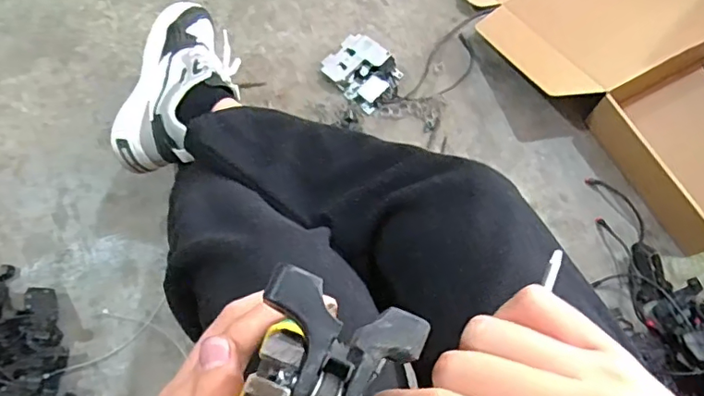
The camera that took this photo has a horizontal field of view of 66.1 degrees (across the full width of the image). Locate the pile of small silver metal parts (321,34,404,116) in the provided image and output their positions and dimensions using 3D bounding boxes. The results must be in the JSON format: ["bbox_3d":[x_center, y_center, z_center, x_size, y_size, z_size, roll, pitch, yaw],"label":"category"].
[{"bbox_3d":[0.018,-0.206,0.880,0.122,0.032,0.096,40,76,14],"label":"pile of small silver metal parts"}]

